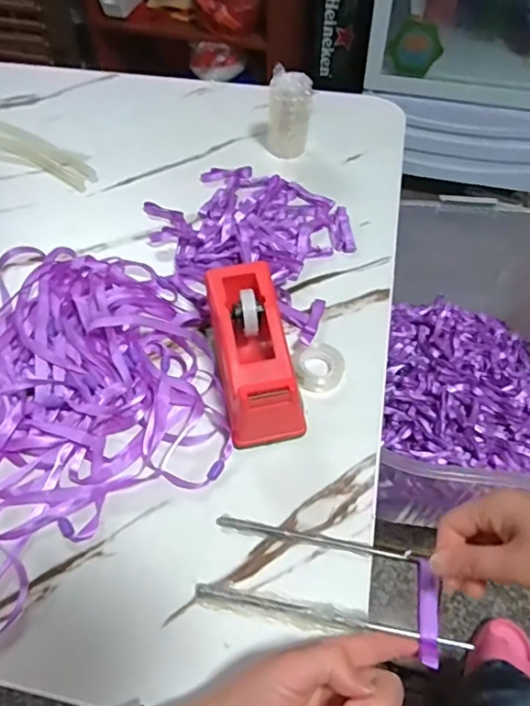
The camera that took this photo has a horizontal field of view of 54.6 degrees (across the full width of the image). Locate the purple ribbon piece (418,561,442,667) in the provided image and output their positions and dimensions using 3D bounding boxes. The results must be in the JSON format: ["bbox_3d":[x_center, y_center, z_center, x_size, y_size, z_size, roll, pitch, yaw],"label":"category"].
[{"bbox_3d":[0.110,0.172,0.340,0.013,0.008,0.066,7,51,7],"label":"purple ribbon piece"}]

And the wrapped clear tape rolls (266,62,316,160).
[{"bbox_3d":[0.031,-0.302,0.647,0.054,0.096,0.044,-1,53,1],"label":"wrapped clear tape rolls"}]

